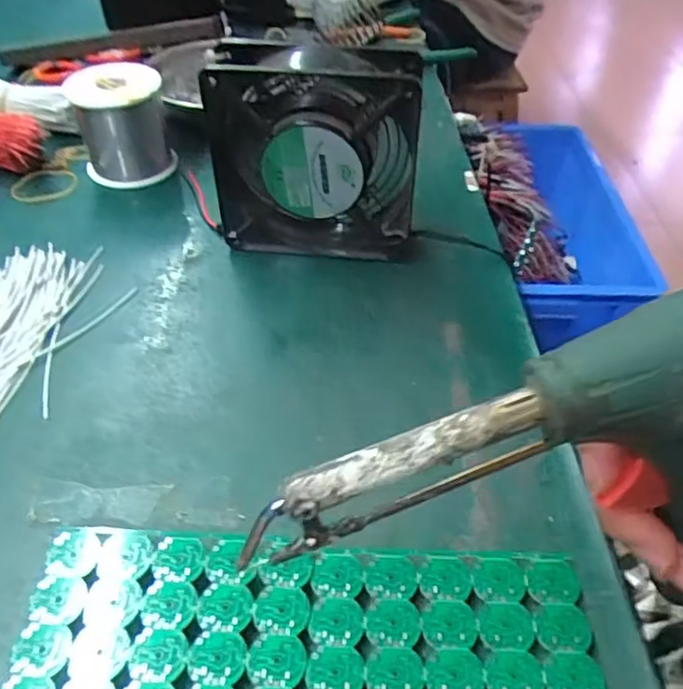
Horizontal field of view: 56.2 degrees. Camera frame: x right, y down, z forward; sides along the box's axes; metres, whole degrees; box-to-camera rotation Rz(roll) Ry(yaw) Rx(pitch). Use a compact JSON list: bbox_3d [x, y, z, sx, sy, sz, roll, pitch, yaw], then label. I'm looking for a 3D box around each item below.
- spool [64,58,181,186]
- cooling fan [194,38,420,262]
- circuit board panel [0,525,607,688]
[{"bbox_3d":[-0.158,-0.158,0.464,0.062,0.070,0.059,-12,47,-13],"label":"spool"},{"bbox_3d":[-0.016,-0.113,0.384,0.118,0.119,0.043,5,46,1],"label":"cooling fan"},{"bbox_3d":[-0.013,0.119,0.236,0.213,0.010,0.094,2,45,1],"label":"circuit board panel"}]

